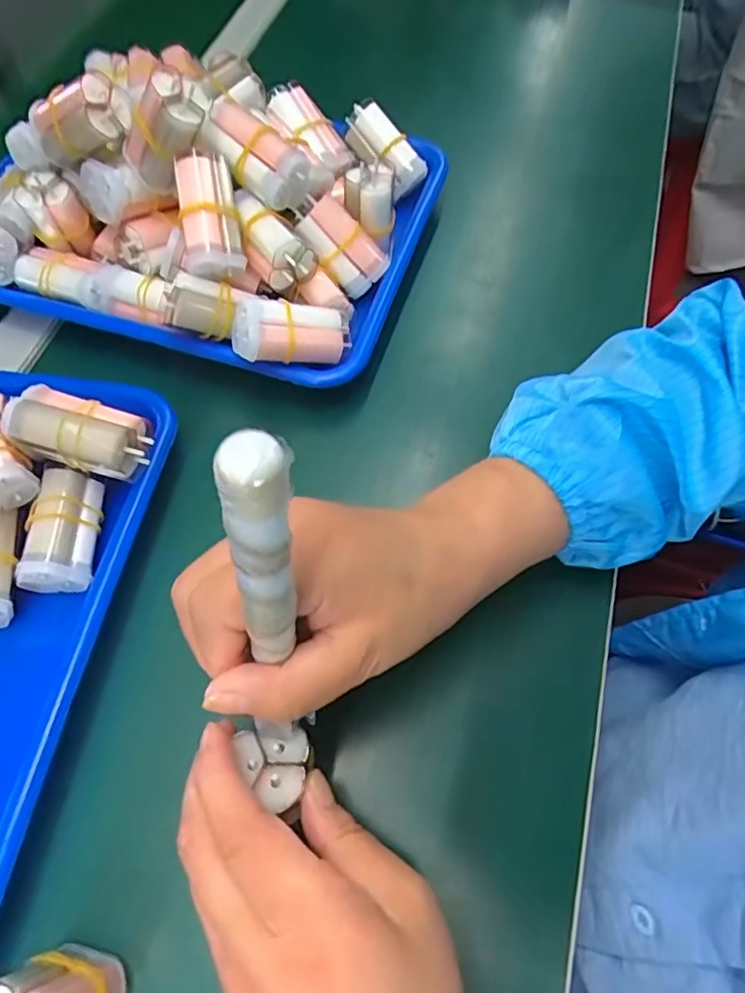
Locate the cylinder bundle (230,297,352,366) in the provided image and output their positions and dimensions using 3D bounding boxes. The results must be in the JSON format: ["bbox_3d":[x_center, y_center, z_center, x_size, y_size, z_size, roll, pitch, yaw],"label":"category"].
[{"bbox_3d":[-0.046,-0.098,0.360,0.070,0.032,0.031,-4,60,-26],"label":"cylinder bundle"}]

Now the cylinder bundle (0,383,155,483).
[{"bbox_3d":[-0.154,-0.033,0.314,0.069,0.029,0.034,18,64,-4],"label":"cylinder bundle"}]

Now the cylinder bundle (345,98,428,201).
[{"bbox_3d":[0.009,-0.260,0.443,0.068,0.031,0.027,43,70,-9],"label":"cylinder bundle"}]

